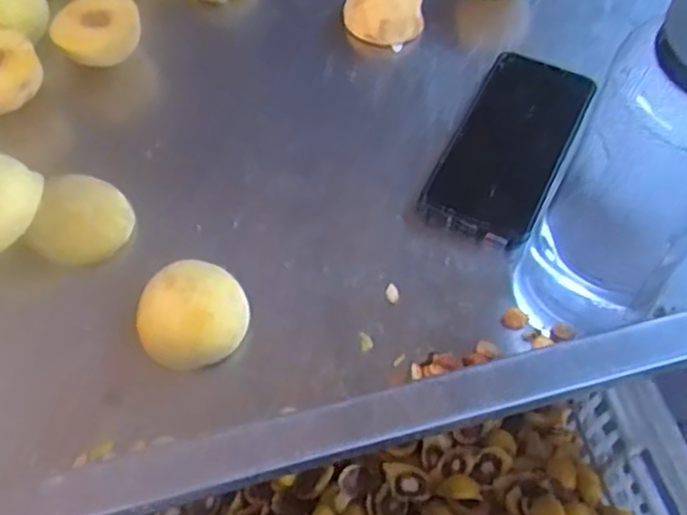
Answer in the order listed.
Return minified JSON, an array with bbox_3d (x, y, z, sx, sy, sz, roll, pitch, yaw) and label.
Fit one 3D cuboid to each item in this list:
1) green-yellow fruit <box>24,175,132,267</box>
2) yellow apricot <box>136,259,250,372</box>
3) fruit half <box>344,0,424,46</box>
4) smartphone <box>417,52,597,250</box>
[{"bbox_3d":[-0.166,-0.022,0.464,0.057,0.023,0.059,23,74,-16],"label":"green-yellow fruit"},{"bbox_3d":[-0.089,0.037,0.431,0.063,0.042,0.060,1,59,-1],"label":"yellow apricot"},{"bbox_3d":[0.033,-0.197,0.577,0.061,0.032,0.056,-4,59,-4],"label":"fruit half"},{"bbox_3d":[0.116,-0.079,0.500,0.077,0.006,0.155,18,63,23],"label":"smartphone"}]

